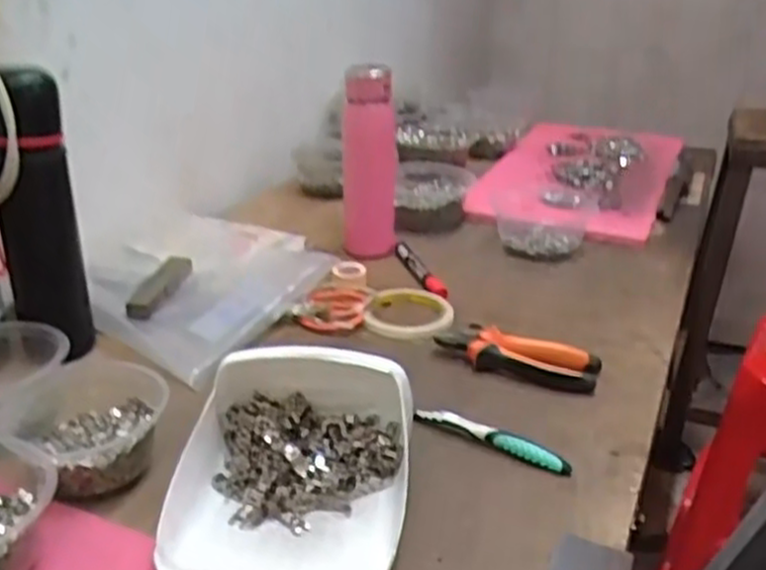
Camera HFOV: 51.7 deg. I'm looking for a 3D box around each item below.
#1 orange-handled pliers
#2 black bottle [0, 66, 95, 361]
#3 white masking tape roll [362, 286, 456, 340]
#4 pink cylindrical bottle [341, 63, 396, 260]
[{"bbox_3d":[0.124,0.063,0.736,0.148,0.025,0.055,11,26,21],"label":"orange-handled pliers"},{"bbox_3d":[-0.296,-0.061,0.678,0.063,0.227,0.055,-10,28,-23],"label":"black bottle"},{"bbox_3d":[0.027,0.030,0.830,0.092,0.020,0.096,3,26,-1],"label":"white masking tape roll"},{"bbox_3d":[-0.016,-0.142,0.949,0.067,0.240,0.061,1,24,0],"label":"pink cylindrical bottle"}]

